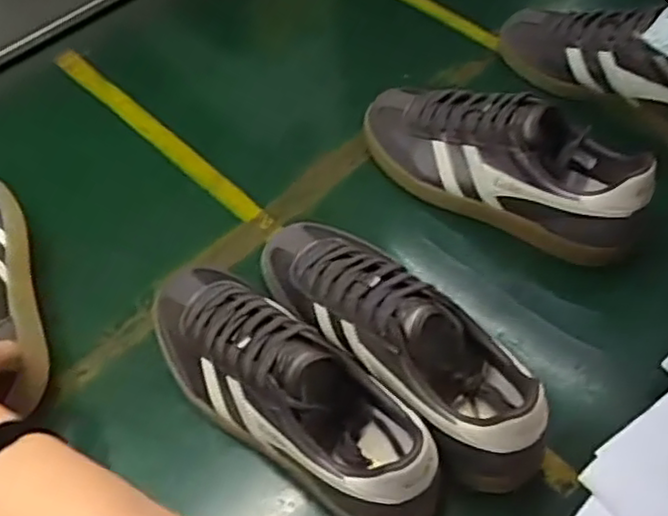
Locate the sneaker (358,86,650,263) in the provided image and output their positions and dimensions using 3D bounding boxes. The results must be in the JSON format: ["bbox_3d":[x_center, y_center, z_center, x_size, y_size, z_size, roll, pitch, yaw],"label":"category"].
[{"bbox_3d":[0.146,-0.091,0.611,0.259,0.090,0.107,22,59,18],"label":"sneaker"}]

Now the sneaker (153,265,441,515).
[{"bbox_3d":[-0.040,0.087,0.504,0.261,0.101,0.087,32,62,23],"label":"sneaker"}]

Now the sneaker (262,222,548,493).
[{"bbox_3d":[0.046,0.048,0.519,0.086,0.091,0.270,-36,61,-20],"label":"sneaker"}]

